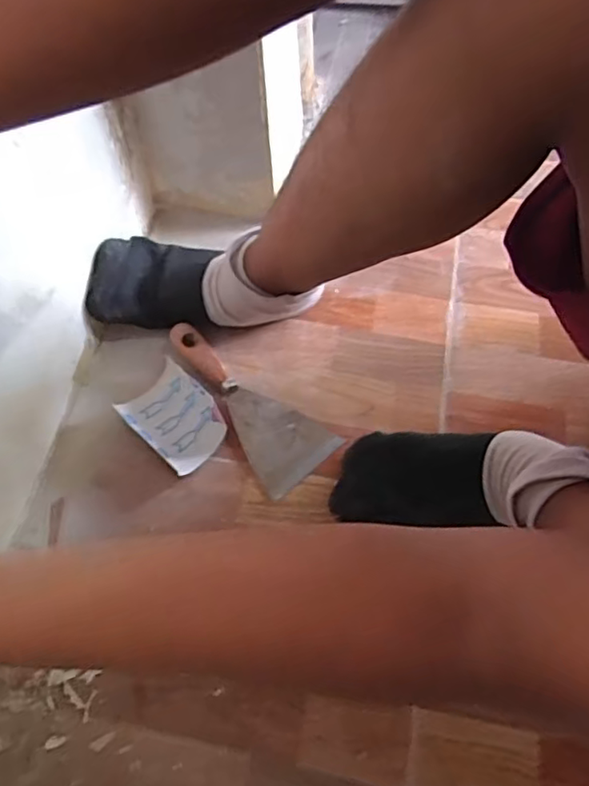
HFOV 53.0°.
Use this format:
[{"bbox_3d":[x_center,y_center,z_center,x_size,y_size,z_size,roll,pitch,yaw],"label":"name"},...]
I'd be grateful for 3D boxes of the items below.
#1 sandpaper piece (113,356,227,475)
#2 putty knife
[{"bbox_3d":[-0.114,0.022,0.566,0.097,0.035,0.069,40,70,21],"label":"sandpaper piece"},{"bbox_3d":[-0.046,0.001,0.581,0.082,0.029,0.194,-35,66,-16],"label":"putty knife"}]

